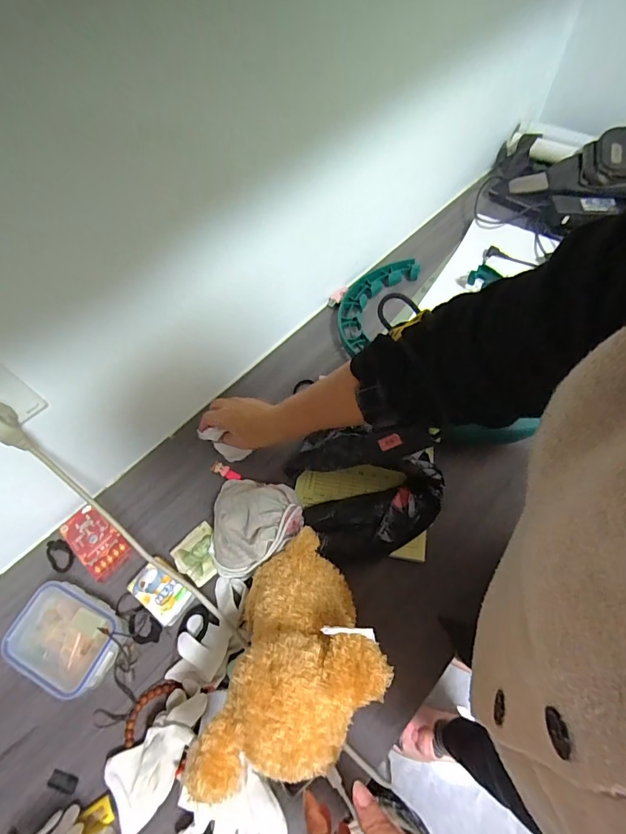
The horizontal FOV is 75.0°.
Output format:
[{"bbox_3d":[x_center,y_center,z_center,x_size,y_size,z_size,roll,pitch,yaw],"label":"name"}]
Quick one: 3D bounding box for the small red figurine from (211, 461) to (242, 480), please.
[{"bbox_3d":[-0.132,0.084,0.623,0.054,0.015,0.017,24,65,17],"label":"small red figurine"}]

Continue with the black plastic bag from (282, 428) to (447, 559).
[{"bbox_3d":[0.069,0.099,0.568,0.206,0.075,0.183,-10,60,-1],"label":"black plastic bag"}]

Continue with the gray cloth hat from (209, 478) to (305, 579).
[{"bbox_3d":[-0.078,0.146,0.546,0.122,0.084,0.125,-2,60,3],"label":"gray cloth hat"}]

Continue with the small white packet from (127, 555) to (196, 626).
[{"bbox_3d":[-0.193,0.226,0.531,0.075,0.029,0.053,31,67,20],"label":"small white packet"}]

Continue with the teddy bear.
[{"bbox_3d":[-0.011,0.229,0.414,0.157,0.177,0.223,3,60,6],"label":"teddy bear"}]

